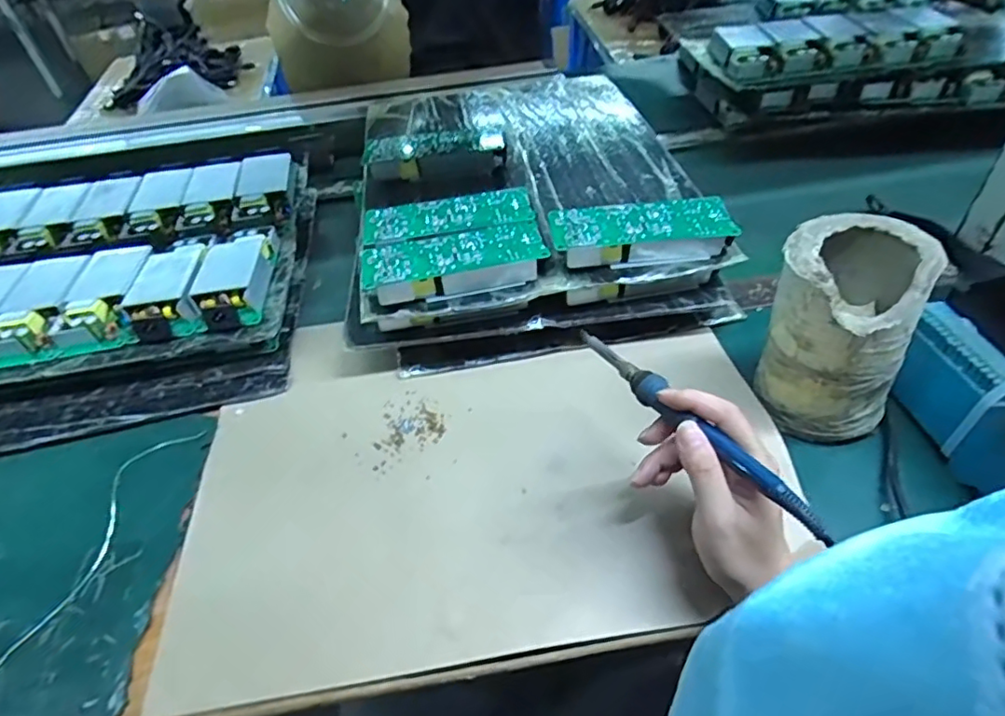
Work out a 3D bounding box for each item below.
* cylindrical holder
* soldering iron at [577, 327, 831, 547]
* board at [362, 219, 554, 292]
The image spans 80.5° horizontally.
[{"bbox_3d":[0.261,-0.022,0.466,0.094,0.153,0.090,16,50,21],"label":"cylindrical holder"},{"bbox_3d":[0.116,0.036,0.387,0.017,0.019,0.217,-26,44,-18],"label":"soldering iron"},{"bbox_3d":[-0.043,-0.088,0.540,0.164,0.023,0.059,-11,46,-4],"label":"board"}]

